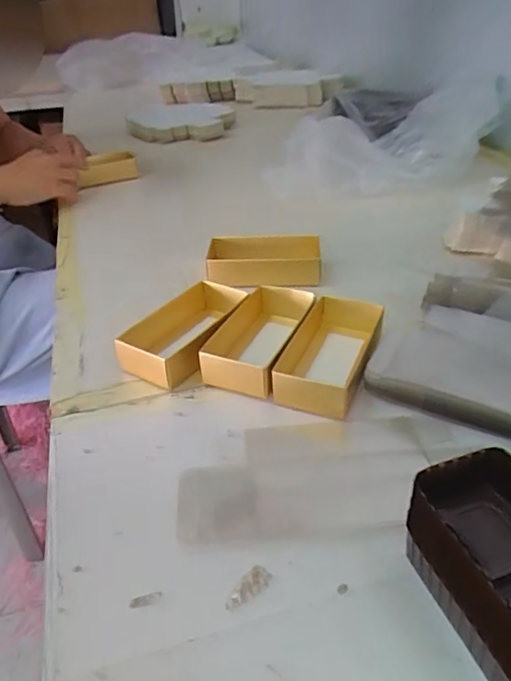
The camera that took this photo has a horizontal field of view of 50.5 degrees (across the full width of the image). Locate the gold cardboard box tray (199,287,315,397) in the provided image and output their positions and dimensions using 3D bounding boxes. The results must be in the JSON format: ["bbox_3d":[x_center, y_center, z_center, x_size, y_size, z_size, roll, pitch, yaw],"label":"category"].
[{"bbox_3d":[0.002,-0.003,0.449,0.066,0.035,0.113,11,37,20],"label":"gold cardboard box tray"}]

